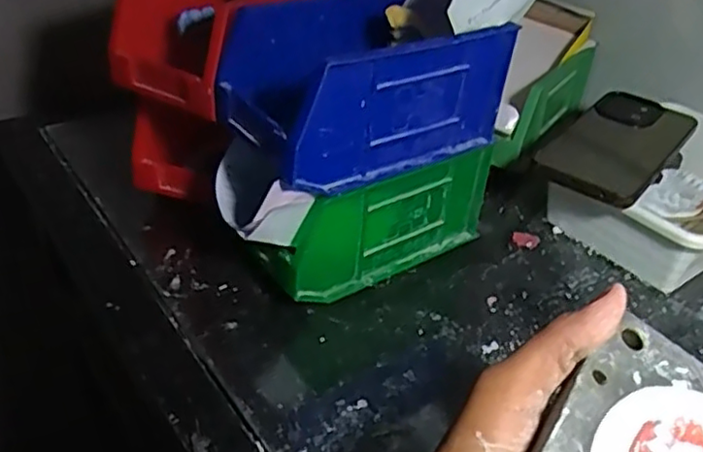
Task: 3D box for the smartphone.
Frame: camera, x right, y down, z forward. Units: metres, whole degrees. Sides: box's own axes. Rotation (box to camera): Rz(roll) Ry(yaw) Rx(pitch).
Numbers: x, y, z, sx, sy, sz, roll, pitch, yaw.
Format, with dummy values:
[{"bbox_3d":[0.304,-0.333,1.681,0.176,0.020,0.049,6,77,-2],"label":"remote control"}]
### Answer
[{"bbox_3d":[0.209,-0.066,0.534,0.083,0.018,0.161,26,42,28],"label":"smartphone"}]

